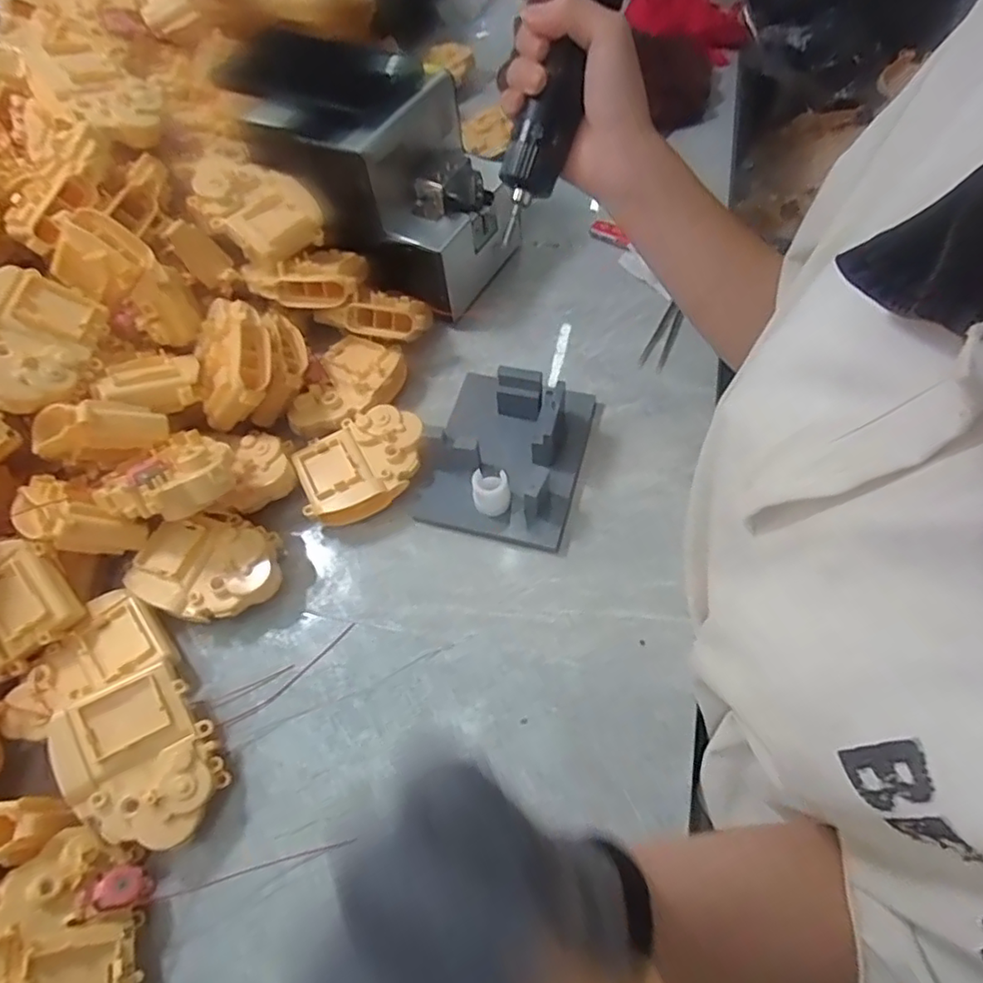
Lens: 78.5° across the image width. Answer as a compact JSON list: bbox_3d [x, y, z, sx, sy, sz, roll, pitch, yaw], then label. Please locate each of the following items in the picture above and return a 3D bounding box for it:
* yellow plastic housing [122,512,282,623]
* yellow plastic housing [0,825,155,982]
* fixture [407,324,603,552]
[{"bbox_3d":[-0.192,0.054,0.418,0.094,0.041,0.076,17,63,15],"label":"yellow plastic housing"},{"bbox_3d":[-0.213,0.223,0.297,0.075,0.023,0.096,24,29,-31],"label":"yellow plastic housing"},{"bbox_3d":[0.013,-0.044,0.444,0.116,0.046,0.143,14,63,13],"label":"fixture"}]

